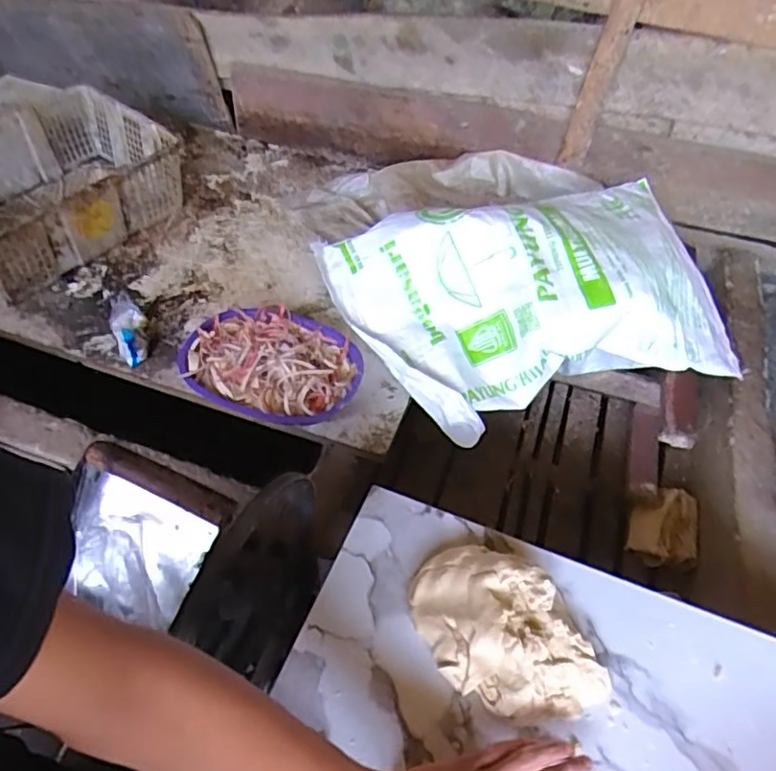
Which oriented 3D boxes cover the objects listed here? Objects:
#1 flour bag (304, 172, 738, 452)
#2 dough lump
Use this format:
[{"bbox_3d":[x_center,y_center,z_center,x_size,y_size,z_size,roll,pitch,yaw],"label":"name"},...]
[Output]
[{"bbox_3d":[0.251,-0.164,1.049,0.659,0.165,0.415,-13,55,-14],"label":"flour bag"},{"bbox_3d":[0.110,0.236,0.582,0.133,0.043,0.191,-22,57,-20],"label":"dough lump"}]

